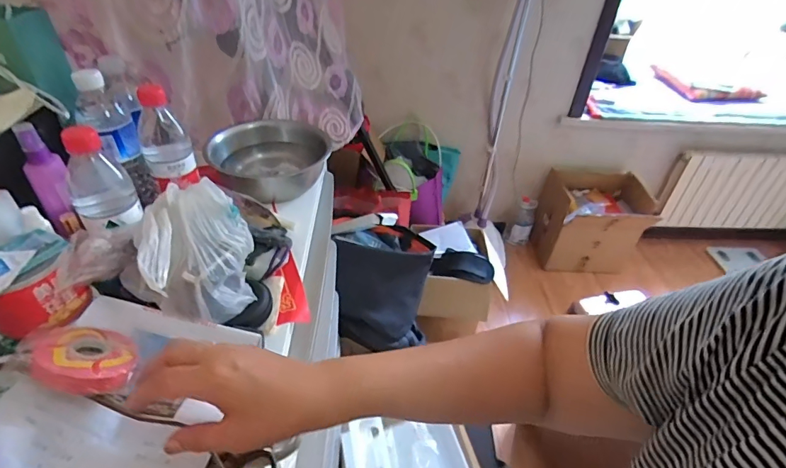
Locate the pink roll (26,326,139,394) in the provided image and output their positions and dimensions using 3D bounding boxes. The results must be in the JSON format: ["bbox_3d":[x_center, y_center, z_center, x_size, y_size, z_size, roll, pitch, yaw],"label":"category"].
[{"bbox_3d":[-0.282,0.112,0.388,0.078,0.014,0.076,25,13,-6],"label":"pink roll"}]

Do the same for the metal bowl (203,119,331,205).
[{"bbox_3d":[-0.221,-0.135,0.748,0.188,0.075,0.188,2,40,-2],"label":"metal bowl"}]

